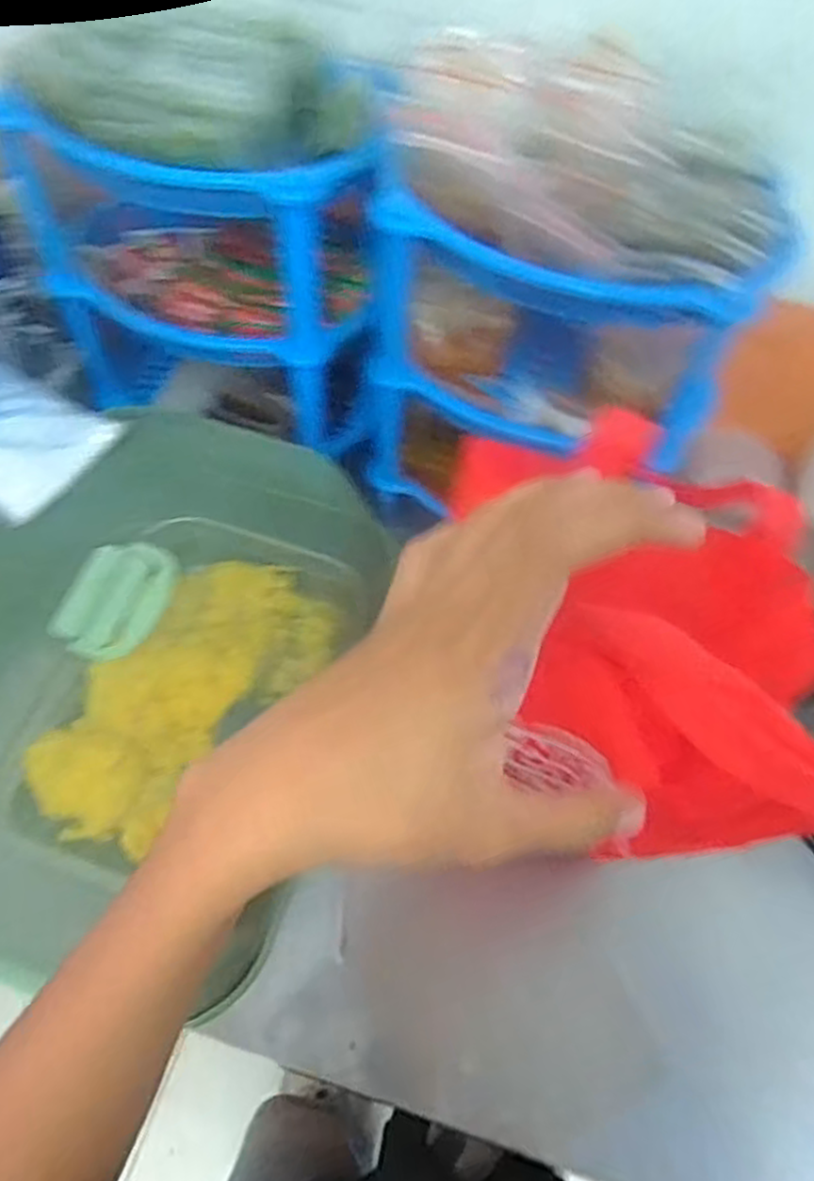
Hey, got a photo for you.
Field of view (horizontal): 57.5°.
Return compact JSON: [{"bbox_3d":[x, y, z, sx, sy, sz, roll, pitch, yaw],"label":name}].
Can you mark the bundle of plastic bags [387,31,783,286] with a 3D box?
[{"bbox_3d":[0.120,-0.289,0.492,0.259,0.059,0.179,11,59,2],"label":"bundle of plastic bags"}]

